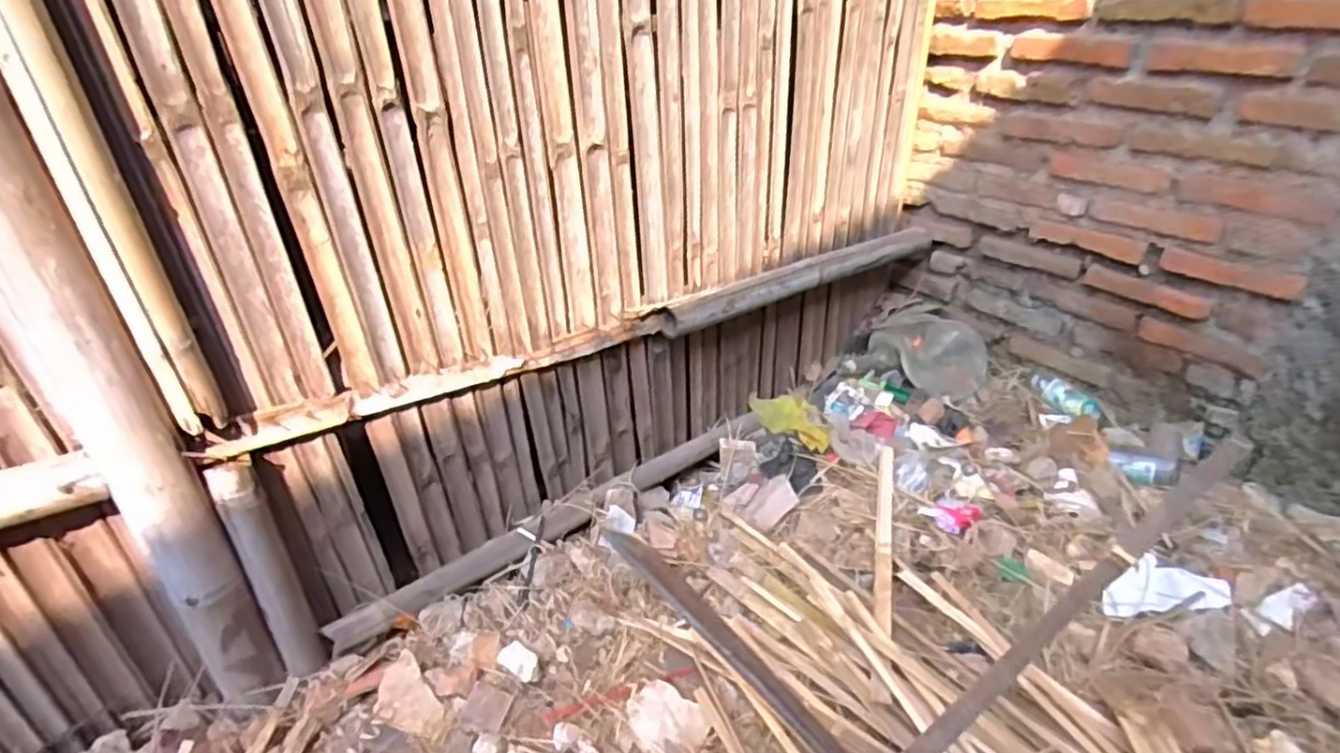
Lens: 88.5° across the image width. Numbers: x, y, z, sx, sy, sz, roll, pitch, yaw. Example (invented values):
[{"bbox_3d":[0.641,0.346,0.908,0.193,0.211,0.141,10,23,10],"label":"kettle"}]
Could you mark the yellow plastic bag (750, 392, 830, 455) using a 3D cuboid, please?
[{"bbox_3d":[0.252,0.088,1.377,0.102,0.028,0.190,-18,34,-29],"label":"yellow plastic bag"}]

